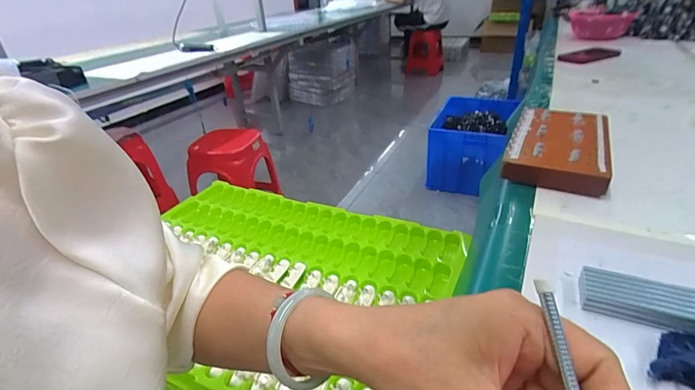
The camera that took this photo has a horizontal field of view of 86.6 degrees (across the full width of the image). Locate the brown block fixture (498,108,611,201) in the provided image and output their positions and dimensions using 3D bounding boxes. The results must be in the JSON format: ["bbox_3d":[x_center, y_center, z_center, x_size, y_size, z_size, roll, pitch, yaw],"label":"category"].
[{"bbox_3d":[0.290,-0.068,0.510,0.114,0.032,0.197,13,35,27],"label":"brown block fixture"}]

